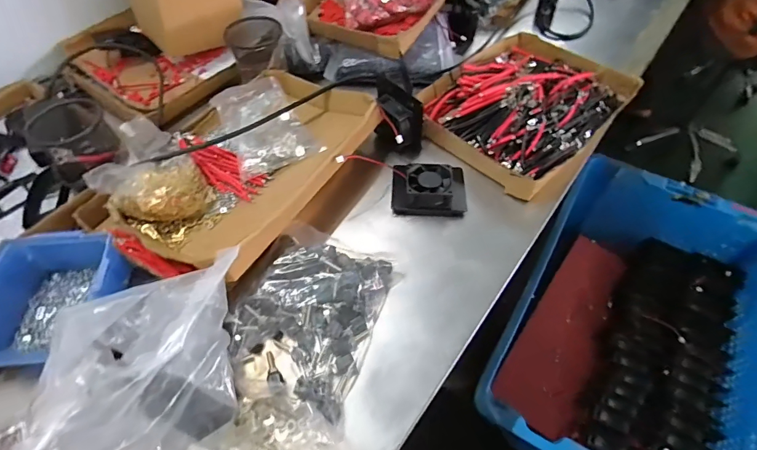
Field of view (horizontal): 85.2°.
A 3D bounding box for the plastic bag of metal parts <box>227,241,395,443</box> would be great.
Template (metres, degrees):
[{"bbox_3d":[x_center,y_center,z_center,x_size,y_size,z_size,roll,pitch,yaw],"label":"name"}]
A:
[{"bbox_3d":[-0.075,0.098,0.443,0.141,0.038,0.189,14,56,12],"label":"plastic bag of metal parts"}]

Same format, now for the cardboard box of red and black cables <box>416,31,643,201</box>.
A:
[{"bbox_3d":[0.227,-0.201,0.647,0.255,0.046,0.339,35,62,24],"label":"cardboard box of red and black cables"}]

